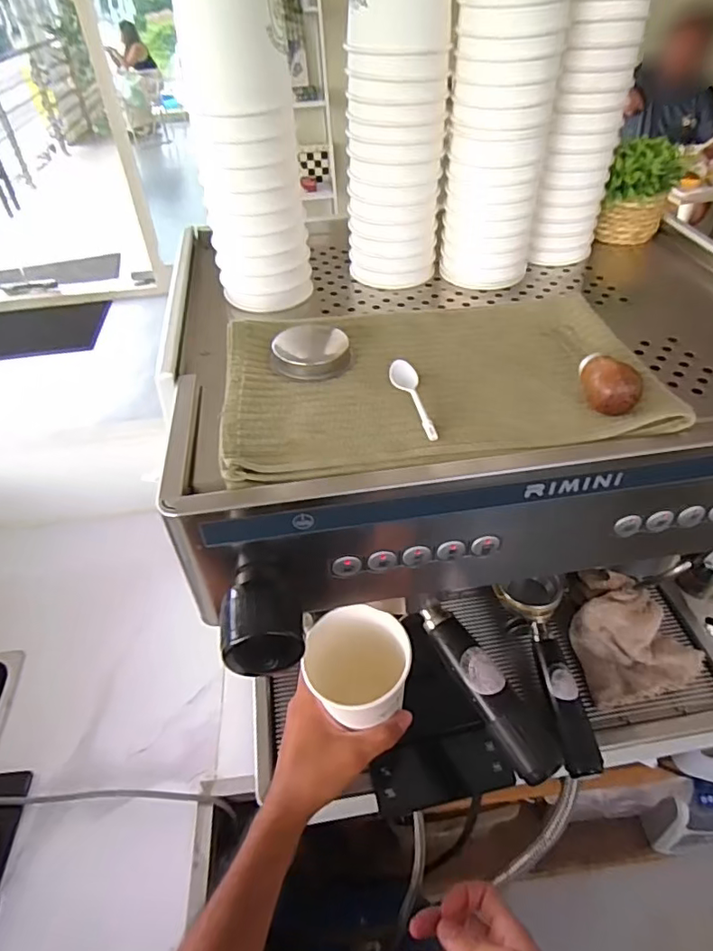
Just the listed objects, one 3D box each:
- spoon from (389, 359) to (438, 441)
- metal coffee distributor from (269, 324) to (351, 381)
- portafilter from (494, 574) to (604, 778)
[{"bbox_3d":[0.041,-0.055,0.388,0.019,0.006,0.089,-9,44,-7],"label":"spoon"},{"bbox_3d":[-0.035,-0.103,0.445,0.060,0.017,0.069,1,43,4],"label":"metal coffee distributor"},{"bbox_3d":[0.206,0.188,0.575,0.073,0.058,0.217,-9,44,-7],"label":"portafilter"}]

